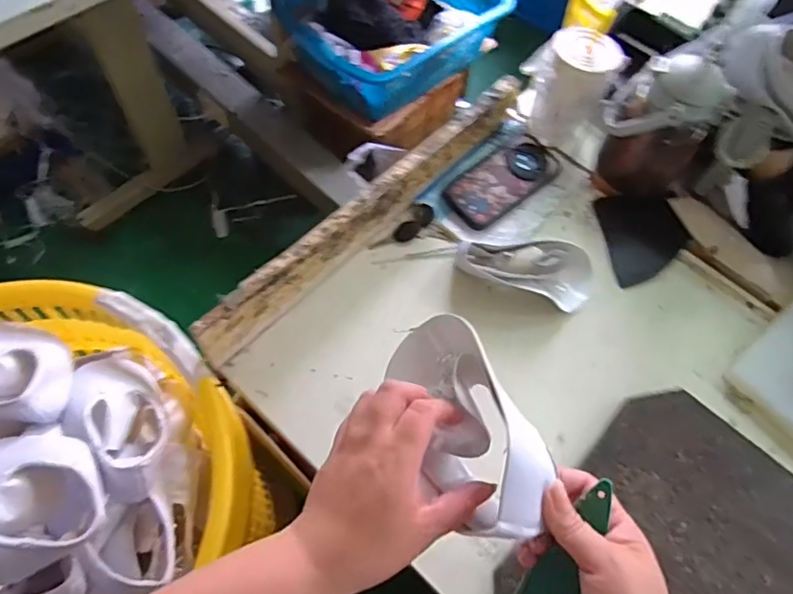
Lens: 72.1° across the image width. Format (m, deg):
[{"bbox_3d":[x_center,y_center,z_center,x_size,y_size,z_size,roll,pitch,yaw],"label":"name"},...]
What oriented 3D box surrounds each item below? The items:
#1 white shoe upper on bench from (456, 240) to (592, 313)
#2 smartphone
[{"bbox_3d":[0.164,-0.045,0.682,0.172,0.043,0.081,17,62,4],"label":"white shoe upper on bench"},{"bbox_3d":[0.147,-0.162,0.751,0.167,0.019,0.084,-38,71,-21],"label":"smartphone"}]

